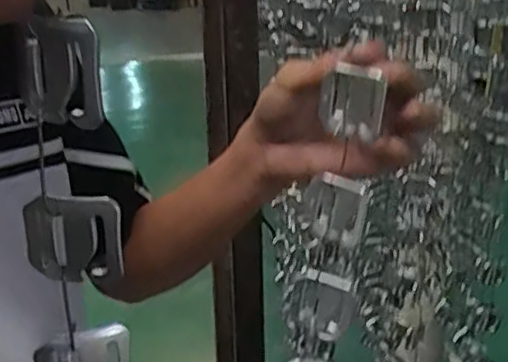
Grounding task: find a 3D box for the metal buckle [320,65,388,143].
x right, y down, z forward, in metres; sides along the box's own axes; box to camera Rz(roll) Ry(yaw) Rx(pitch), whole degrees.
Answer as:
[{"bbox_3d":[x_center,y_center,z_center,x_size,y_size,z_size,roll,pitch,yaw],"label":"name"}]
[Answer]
[{"bbox_3d":[0.058,-0.046,0.383,0.035,0.039,0.017,5,21,15],"label":"metal buckle"}]

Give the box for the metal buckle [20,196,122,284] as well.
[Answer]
[{"bbox_3d":[-0.075,0.024,0.266,0.041,0.037,0.010,3,22,11],"label":"metal buckle"}]

